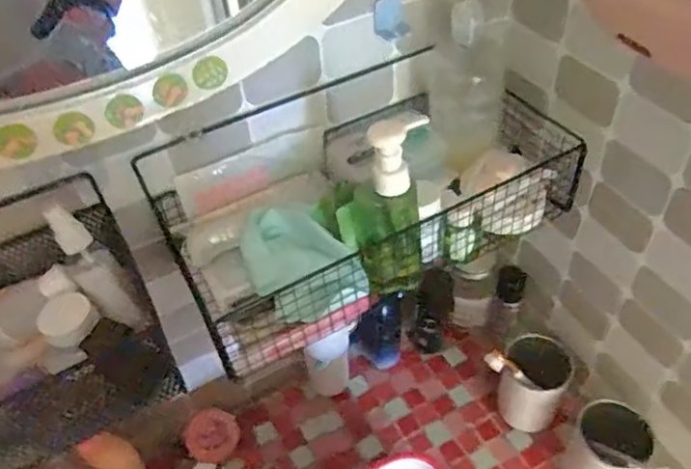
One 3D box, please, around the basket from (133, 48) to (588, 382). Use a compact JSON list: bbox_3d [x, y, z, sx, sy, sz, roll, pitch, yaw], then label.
[{"bbox_3d":[0.018,-0.048,0.525,0.338,0.130,0.156,-24,50,-17],"label":"basket"}]

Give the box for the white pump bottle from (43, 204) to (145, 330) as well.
[{"bbox_3d":[-0.200,0.028,0.473,0.032,0.112,0.023,-37,14,-27],"label":"white pump bottle"}]

